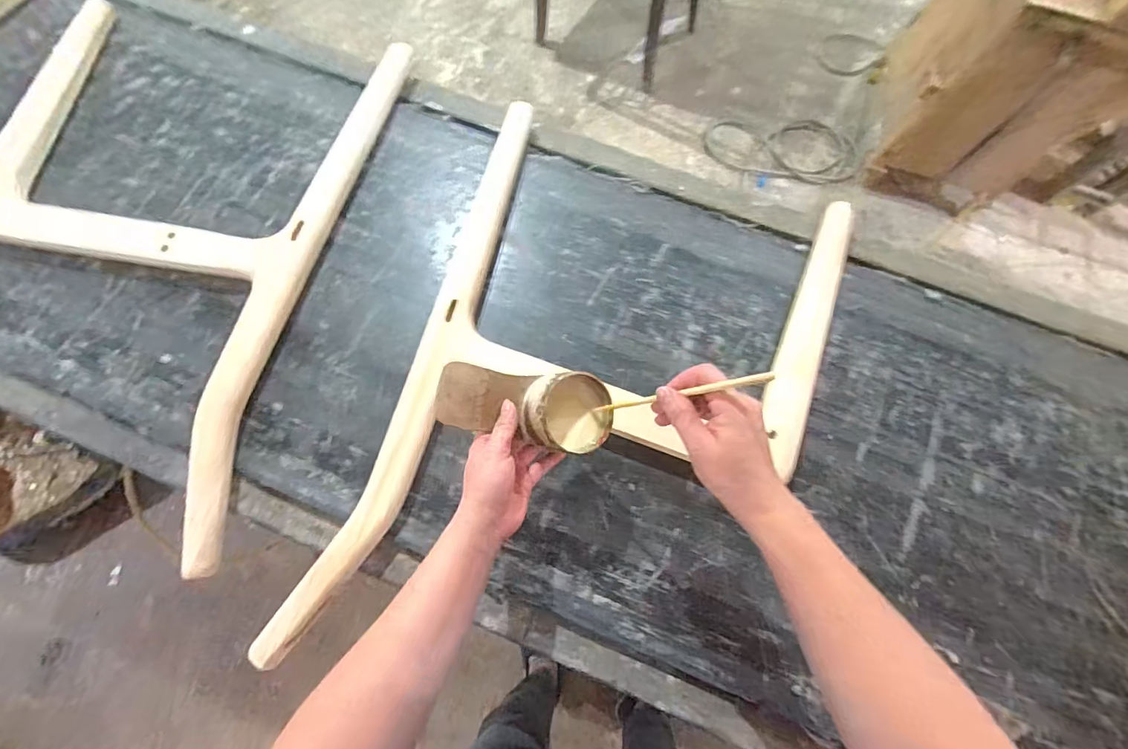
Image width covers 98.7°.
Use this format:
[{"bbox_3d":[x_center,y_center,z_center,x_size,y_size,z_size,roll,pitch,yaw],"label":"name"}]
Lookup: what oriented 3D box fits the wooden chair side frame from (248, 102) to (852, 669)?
[{"bbox_3d":[0.046,0.026,0.603,0.511,0.045,0.738,18,73,4],"label":"wooden chair side frame"}]

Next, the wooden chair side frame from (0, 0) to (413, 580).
[{"bbox_3d":[-0.593,-0.199,0.661,0.574,0.042,0.774,11,73,3],"label":"wooden chair side frame"}]

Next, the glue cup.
[{"bbox_3d":[-0.036,0.032,0.473,0.168,0.049,0.075,10,72,-13],"label":"glue cup"}]

